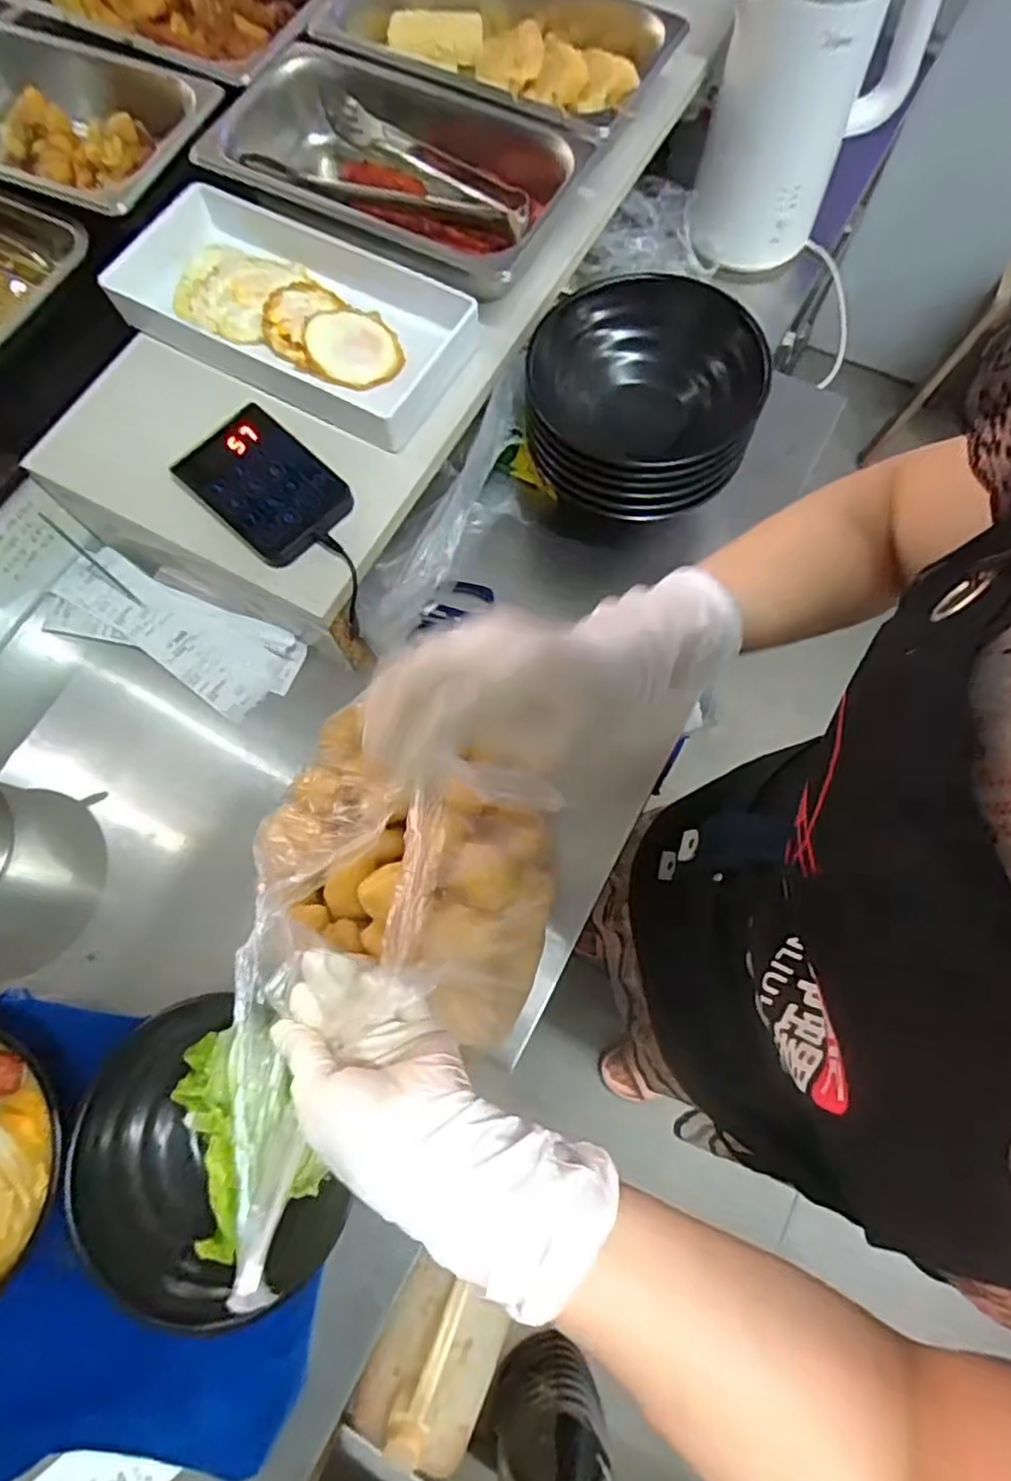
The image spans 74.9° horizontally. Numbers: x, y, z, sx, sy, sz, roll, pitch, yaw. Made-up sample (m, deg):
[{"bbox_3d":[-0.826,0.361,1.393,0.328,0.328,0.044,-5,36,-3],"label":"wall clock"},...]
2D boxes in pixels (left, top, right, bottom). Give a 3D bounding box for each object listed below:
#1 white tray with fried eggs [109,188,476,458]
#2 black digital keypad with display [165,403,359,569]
[{"bbox_3d":[-0.180,-0.366,0.567,0.297,0.043,0.148,28,76,10],"label":"white tray with fried eggs"},{"bbox_3d":[-0.193,-0.203,0.525,0.131,0.022,0.088,42,79,14],"label":"black digital keypad with display"}]

